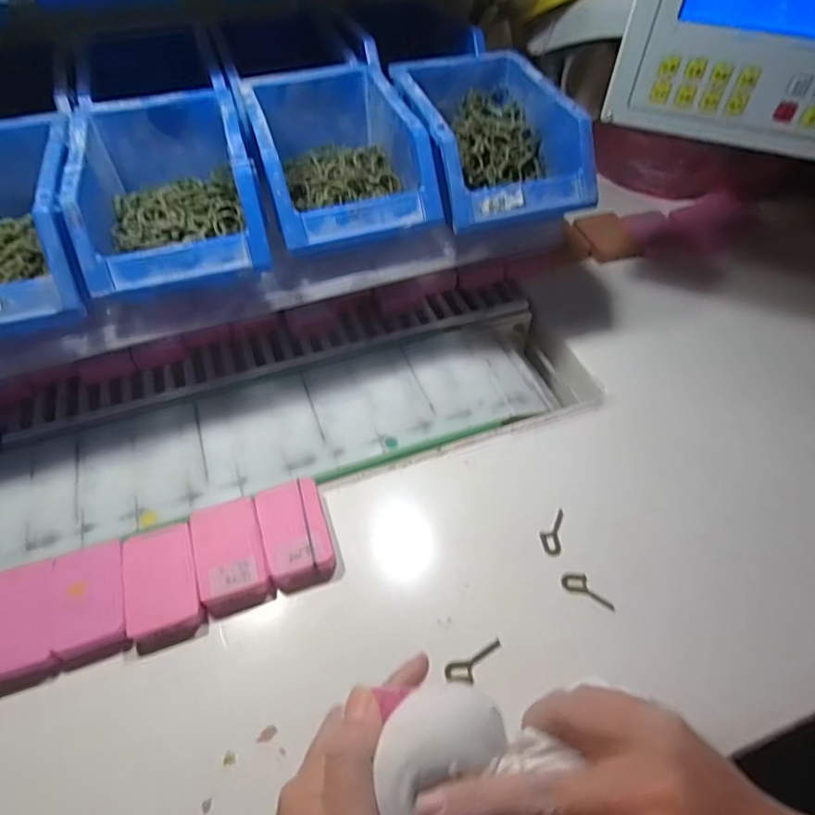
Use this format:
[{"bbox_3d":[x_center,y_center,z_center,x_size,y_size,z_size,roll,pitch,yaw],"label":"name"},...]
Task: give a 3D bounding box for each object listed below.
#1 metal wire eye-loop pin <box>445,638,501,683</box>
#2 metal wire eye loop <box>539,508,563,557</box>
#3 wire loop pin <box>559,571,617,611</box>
[{"bbox_3d":[0.044,0.164,0.345,0.040,0.005,0.015,-20,54,-15],"label":"metal wire eye-loop pin"},{"bbox_3d":[0.108,0.092,0.405,0.016,0.008,0.038,9,52,7],"label":"metal wire eye loop"},{"bbox_3d":[0.127,0.126,0.377,0.038,0.004,0.015,22,55,17],"label":"wire loop pin"}]

